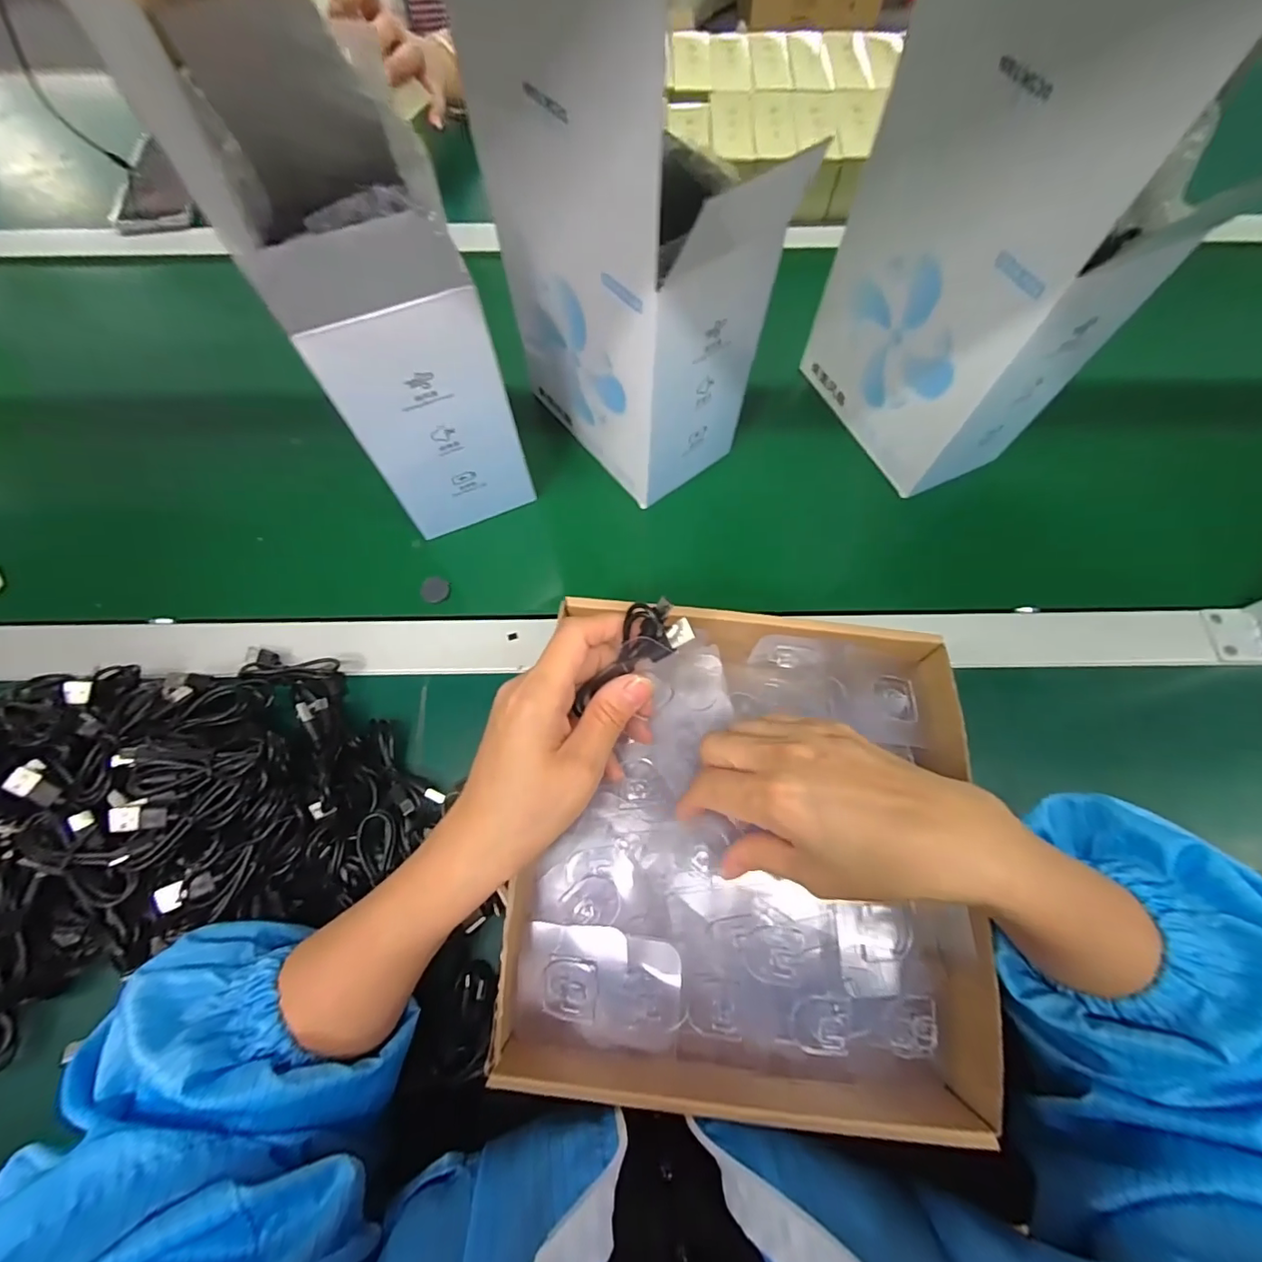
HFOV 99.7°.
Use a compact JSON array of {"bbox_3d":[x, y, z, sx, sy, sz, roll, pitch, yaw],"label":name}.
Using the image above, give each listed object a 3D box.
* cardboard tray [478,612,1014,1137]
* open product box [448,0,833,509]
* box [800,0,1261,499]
[{"bbox_3d":[0.064,0.109,0.299,0.229,0.053,0.250,8,67,2],"label":"cardboard tray"},{"bbox_3d":[-0.001,-0.225,0.332,0.108,0.251,0.150,-38,73,-16],"label":"open product box"},{"bbox_3d":[0.215,-0.236,0.326,0.099,0.279,0.172,-21,69,-10],"label":"box"}]

